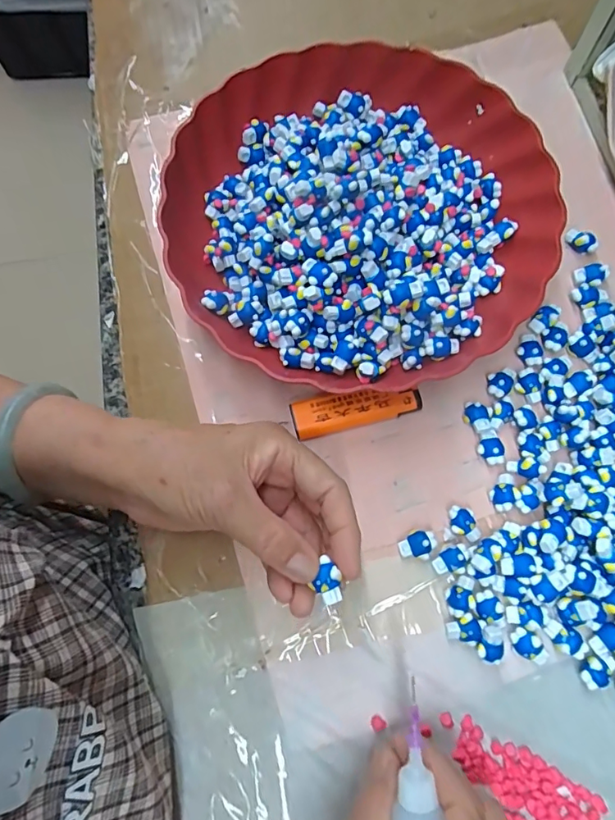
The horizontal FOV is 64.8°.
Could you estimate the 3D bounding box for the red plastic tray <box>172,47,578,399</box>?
[{"bbox_3d":[0.032,-0.131,0.323,0.241,0.052,0.239,-11,74,-2],"label":"red plastic tray"}]

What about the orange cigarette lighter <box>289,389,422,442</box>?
[{"bbox_3d":[0.030,-0.001,0.304,0.079,0.015,0.022,-14,74,-3],"label":"orange cigarette lighter"}]

